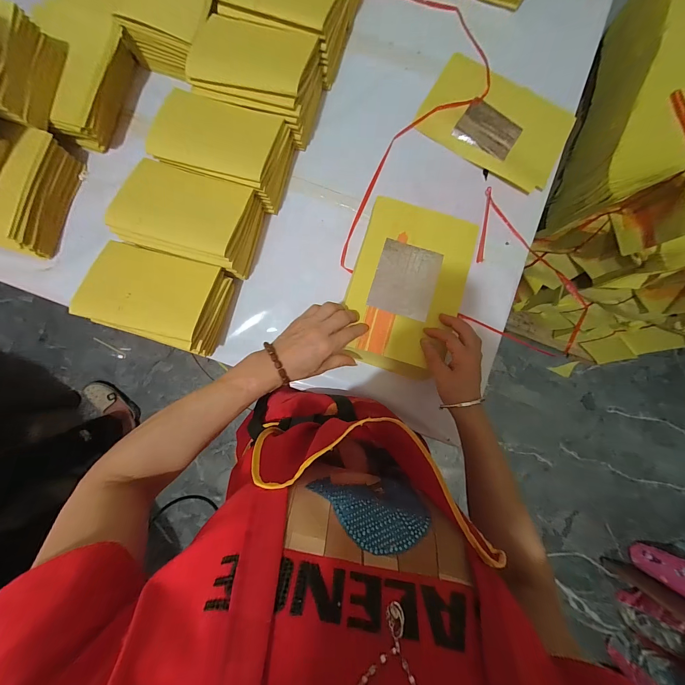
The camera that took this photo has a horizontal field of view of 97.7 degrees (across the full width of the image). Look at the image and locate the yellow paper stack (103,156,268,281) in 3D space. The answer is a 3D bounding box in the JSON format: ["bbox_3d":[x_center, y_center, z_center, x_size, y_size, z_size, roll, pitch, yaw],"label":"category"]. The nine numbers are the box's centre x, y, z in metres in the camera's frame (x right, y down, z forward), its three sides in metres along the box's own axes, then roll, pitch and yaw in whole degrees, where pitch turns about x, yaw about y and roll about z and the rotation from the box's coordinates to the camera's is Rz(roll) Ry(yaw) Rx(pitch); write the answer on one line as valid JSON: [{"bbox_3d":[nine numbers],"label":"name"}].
[{"bbox_3d":[-0.208,-0.171,0.431,0.159,0.107,0.122,17,86,-1],"label":"yellow paper stack"}]

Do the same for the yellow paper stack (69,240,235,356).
[{"bbox_3d":[-0.254,-0.065,0.426,0.161,0.080,0.119,19,86,-1],"label":"yellow paper stack"}]

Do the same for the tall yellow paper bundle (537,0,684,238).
[{"bbox_3d":[0.603,-0.434,0.568,0.214,0.189,0.487,20,86,-1],"label":"tall yellow paper bundle"}]

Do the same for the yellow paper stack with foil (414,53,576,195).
[{"bbox_3d":[0.259,-0.373,0.504,0.236,0.012,0.168,29,86,0],"label":"yellow paper stack with foil"}]

